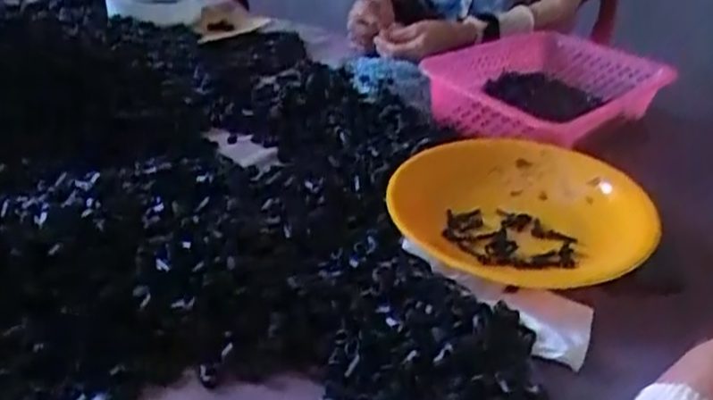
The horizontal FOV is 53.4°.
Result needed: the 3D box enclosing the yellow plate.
[{"bbox_3d":[0.160,-0.001,0.691,0.234,0.040,0.228,4,31,-3],"label":"yellow plate"}]

